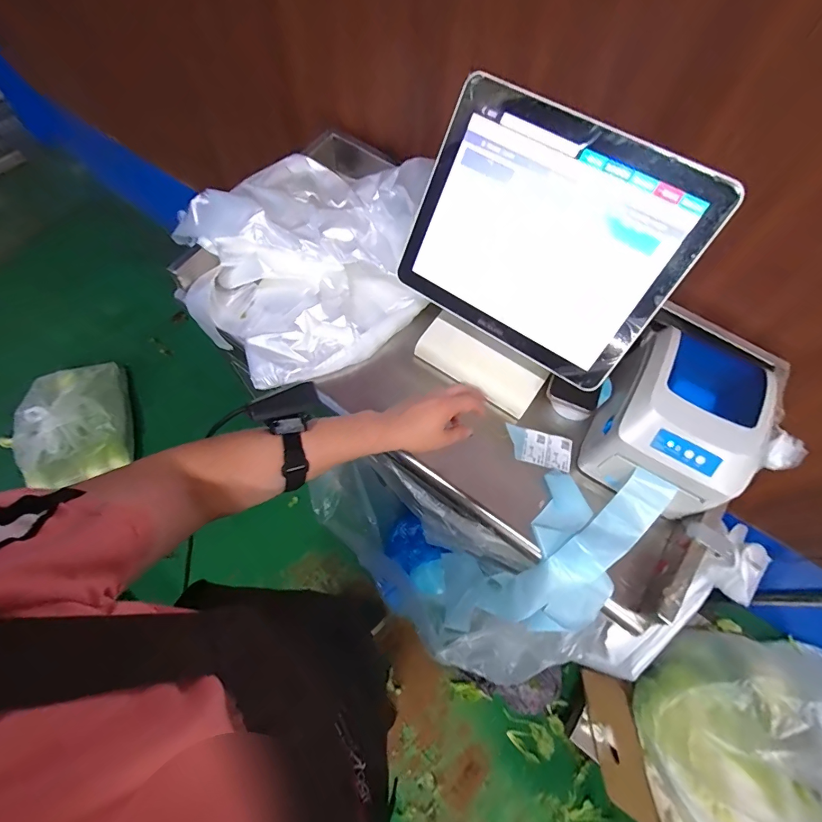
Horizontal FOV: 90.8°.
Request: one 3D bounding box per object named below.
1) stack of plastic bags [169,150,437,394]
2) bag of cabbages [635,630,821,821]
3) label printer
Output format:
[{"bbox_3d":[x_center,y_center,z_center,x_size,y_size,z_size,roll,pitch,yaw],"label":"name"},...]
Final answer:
[{"bbox_3d":[-0.193,-0.285,0.751,0.414,0.163,0.406,-40,72,-19],"label":"stack of plastic bags"},{"bbox_3d":[0.637,0.626,0.710,0.298,0.415,0.371,24,66,9],"label":"bag of cabbages"},{"bbox_3d":[0.391,0.015,0.610,0.174,0.168,0.203,26,66,10],"label":"label printer"}]

